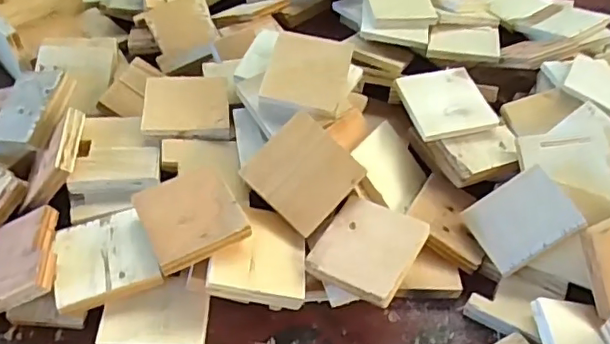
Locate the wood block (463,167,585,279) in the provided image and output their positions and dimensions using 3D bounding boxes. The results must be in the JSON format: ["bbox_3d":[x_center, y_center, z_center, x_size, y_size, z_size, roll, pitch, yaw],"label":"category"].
[{"bbox_3d":[0.207,0.044,0.547,0.089,0.015,0.073,-39,61,17],"label":"wood block"}]

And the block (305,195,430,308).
[{"bbox_3d":[0.058,0.068,0.523,0.085,0.009,0.091,23,58,26],"label":"block"}]

